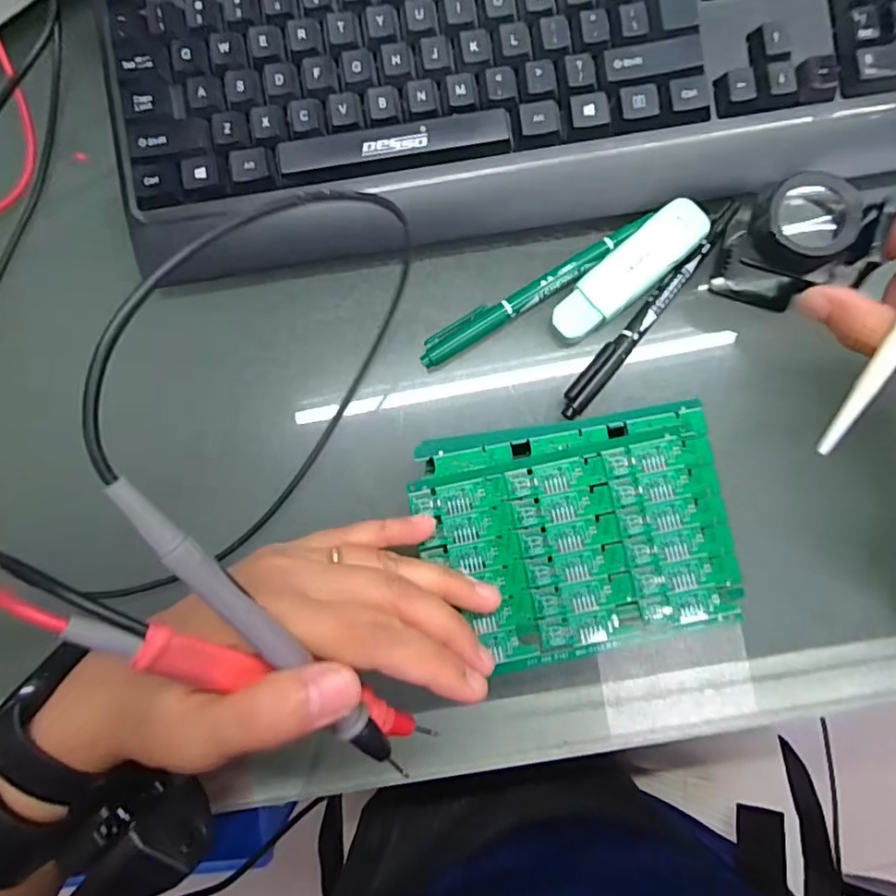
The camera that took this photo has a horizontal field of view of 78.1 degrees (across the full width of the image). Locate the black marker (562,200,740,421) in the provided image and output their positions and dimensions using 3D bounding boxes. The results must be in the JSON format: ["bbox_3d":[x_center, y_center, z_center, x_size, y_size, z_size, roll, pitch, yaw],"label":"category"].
[{"bbox_3d":[0.102,-0.070,0.277,0.013,0.006,0.138,39,85,5],"label":"black marker"}]

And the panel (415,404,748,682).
[{"bbox_3d":[0.057,0.036,0.241,0.128,0.004,0.098,-12,83,-1],"label":"panel"}]

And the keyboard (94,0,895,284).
[{"bbox_3d":[0.048,-0.190,0.270,0.424,0.033,0.155,-9,83,0],"label":"keyboard"}]

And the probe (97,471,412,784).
[{"bbox_3d":[-0.052,0.063,0.171,0.010,0.008,0.139,-35,115,-3],"label":"probe"}]

